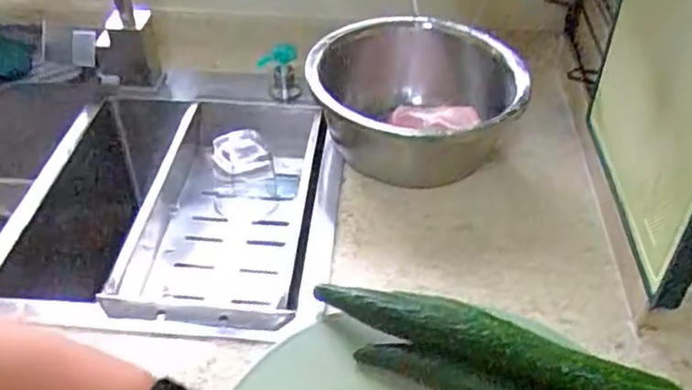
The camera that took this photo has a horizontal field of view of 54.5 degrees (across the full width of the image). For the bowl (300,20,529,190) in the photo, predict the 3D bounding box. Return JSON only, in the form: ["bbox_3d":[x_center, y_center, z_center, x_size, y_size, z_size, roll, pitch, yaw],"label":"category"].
[{"bbox_3d":[0.072,-0.098,0.727,0.213,0.117,0.213,2,42,-1],"label":"bowl"}]

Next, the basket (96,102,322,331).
[{"bbox_3d":[-0.126,0.019,0.717,0.183,0.096,0.306,3,41,2],"label":"basket"}]

